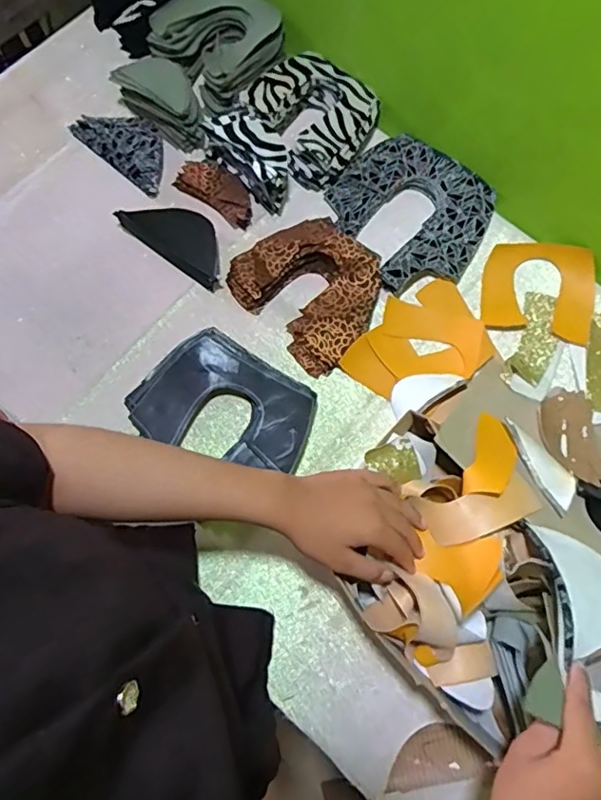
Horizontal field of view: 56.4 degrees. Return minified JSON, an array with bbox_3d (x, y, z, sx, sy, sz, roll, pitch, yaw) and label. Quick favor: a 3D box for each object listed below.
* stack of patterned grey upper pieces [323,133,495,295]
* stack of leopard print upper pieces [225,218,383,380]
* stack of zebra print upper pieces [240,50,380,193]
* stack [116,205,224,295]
[{"bbox_3d":[0.131,-0.230,0.692,0.192,0.024,0.180,38,76,10],"label":"stack of patterned grey upper pieces"},{"bbox_3d":[0.012,-0.137,0.662,0.143,0.046,0.178,-42,78,-12],"label":"stack of leopard print upper pieces"},{"bbox_3d":[0.014,-0.369,0.728,0.138,0.055,0.168,-44,79,-12],"label":"stack of zebra print upper pieces"},{"bbox_3d":[-0.146,-0.201,0.688,0.145,0.035,0.069,37,76,10],"label":"stack"}]

